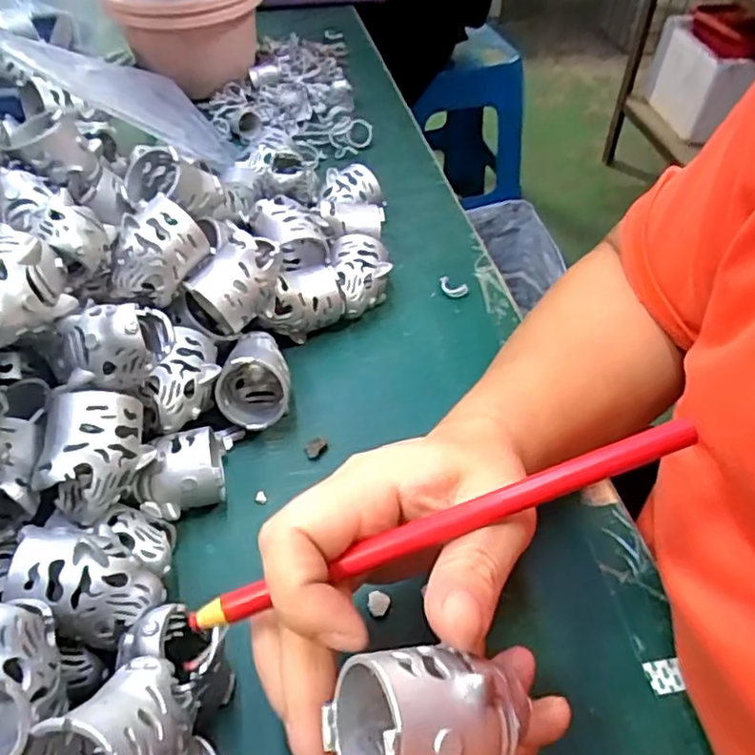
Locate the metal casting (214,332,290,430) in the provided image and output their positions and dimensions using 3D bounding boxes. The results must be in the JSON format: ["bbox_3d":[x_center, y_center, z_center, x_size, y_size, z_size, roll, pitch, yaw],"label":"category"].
[{"bbox_3d":[-0.069,0.001,0.346,0.038,0.045,0.051,-10,49,-8],"label":"metal casting"}]

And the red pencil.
[{"bbox_3d":[0.020,0.045,0.192,0.163,0.004,0.008,-21,49,1],"label":"red pencil"}]

